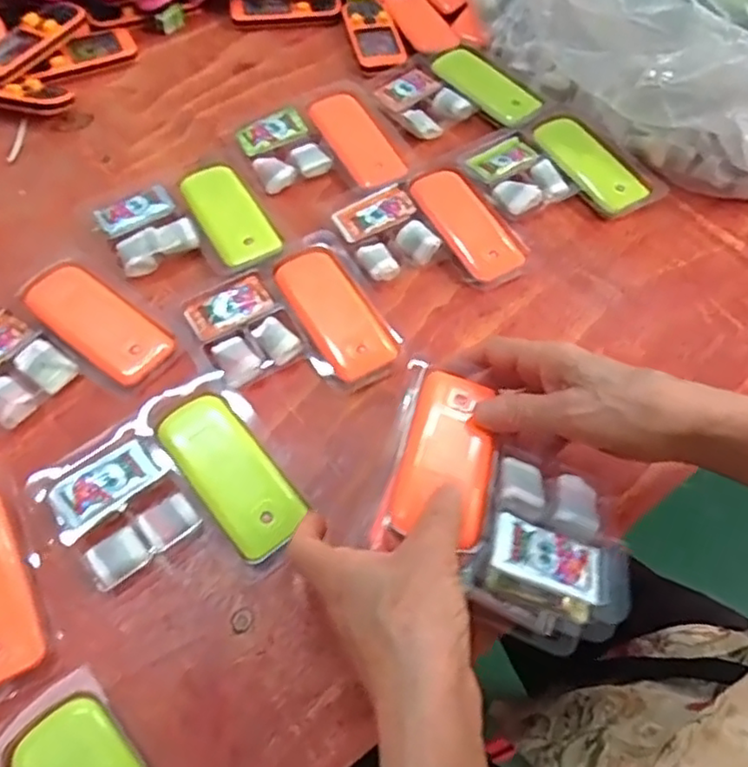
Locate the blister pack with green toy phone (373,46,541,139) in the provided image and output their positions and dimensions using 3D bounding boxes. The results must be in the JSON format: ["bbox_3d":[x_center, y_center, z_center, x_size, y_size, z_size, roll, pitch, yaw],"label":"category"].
[{"bbox_3d":[0.068,-0.253,0.575,0.119,0.016,0.120,-30,66,-18],"label":"blister pack with green toy phone"}]

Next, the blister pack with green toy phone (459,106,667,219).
[{"bbox_3d":[0.149,-0.169,0.524,0.122,0.012,0.118,-30,66,-18],"label":"blister pack with green toy phone"}]

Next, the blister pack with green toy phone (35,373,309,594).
[{"bbox_3d":[-0.114,0.065,0.379,0.121,0.012,0.119,-33,67,-19],"label":"blister pack with green toy phone"}]

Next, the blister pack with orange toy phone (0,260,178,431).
[{"bbox_3d":[-0.205,-0.021,0.425,0.113,0.011,0.113,34,65,16],"label":"blister pack with orange toy phone"}]

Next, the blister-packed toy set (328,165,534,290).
[{"bbox_3d":[0.040,-0.114,0.487,0.120,0.012,0.124,-25,64,-15],"label":"blister-packed toy set"}]

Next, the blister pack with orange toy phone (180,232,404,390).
[{"bbox_3d":[-0.053,-0.039,0.439,0.118,0.012,0.111,-28,65,-17],"label":"blister pack with orange toy phone"}]

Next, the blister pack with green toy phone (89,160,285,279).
[{"bbox_3d":[-0.134,-0.115,0.482,0.113,0.014,0.118,-32,66,-19],"label":"blister pack with green toy phone"}]

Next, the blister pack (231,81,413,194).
[{"bbox_3d":[-0.045,-0.198,0.538,0.125,0.010,0.117,-18,63,-12],"label":"blister pack"}]

